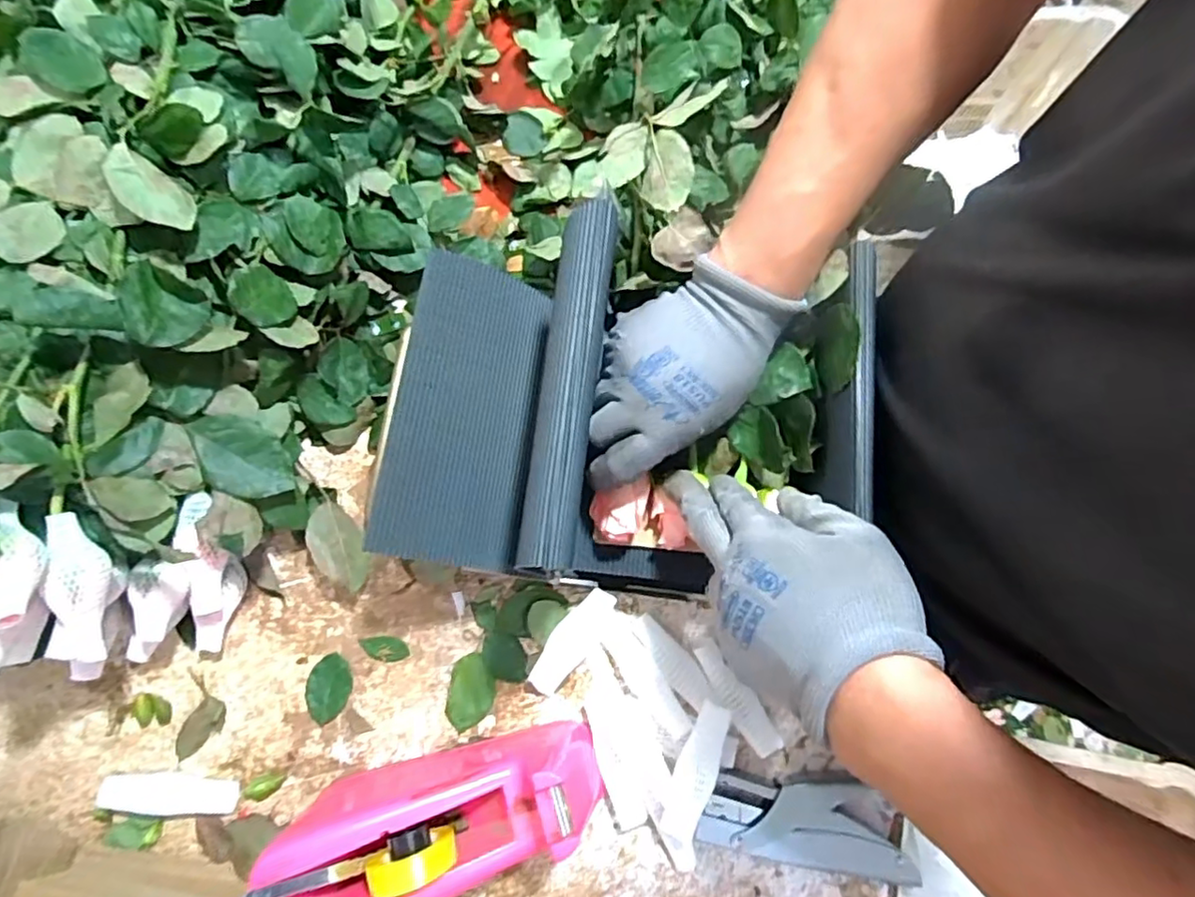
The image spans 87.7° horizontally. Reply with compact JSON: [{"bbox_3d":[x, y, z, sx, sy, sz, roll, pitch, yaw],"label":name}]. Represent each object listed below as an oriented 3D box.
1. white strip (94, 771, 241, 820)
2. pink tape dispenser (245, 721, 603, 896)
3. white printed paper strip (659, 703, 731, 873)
[{"bbox_3d":[-0.304,0.246,0.442,0.091,0.012,0.028,-1,76,-1],"label":"white strip"},{"bbox_3d":[-0.096,0.240,0.400,0.200,0.103,0.076,-14,77,-4],"label":"pink tape dispenser"},{"bbox_3d":[0.065,0.234,0.437,0.032,0.035,0.111,15,76,3],"label":"white printed paper strip"}]

